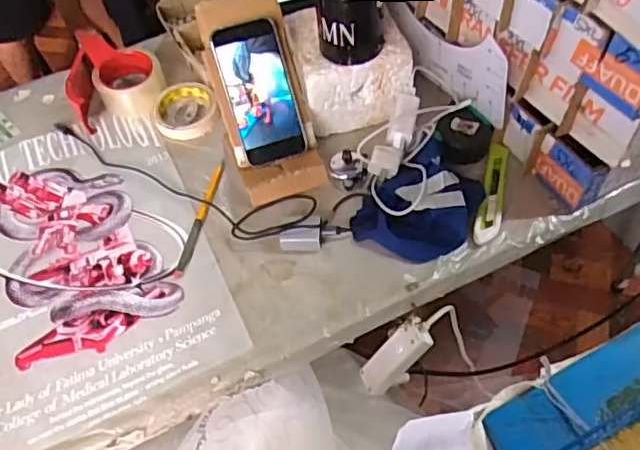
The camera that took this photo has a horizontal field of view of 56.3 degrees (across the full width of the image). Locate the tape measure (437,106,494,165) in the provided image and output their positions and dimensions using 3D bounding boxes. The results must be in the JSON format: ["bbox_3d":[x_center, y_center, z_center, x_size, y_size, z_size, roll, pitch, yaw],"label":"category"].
[{"bbox_3d":[0.187,-0.114,0.769,0.071,0.041,0.067,11,57,12],"label":"tape measure"}]

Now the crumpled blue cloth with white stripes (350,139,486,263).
[{"bbox_3d":[0.121,-0.034,0.715,0.129,0.048,0.143,21,59,18],"label":"crumpled blue cloth with white stripes"}]

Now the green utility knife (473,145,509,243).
[{"bbox_3d":[0.215,-0.044,0.735,0.030,0.014,0.158,12,57,13],"label":"green utility knife"}]

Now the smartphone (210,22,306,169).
[{"bbox_3d":[-0.072,-0.161,0.729,0.077,0.165,0.010,-17,12,-7],"label":"smartphone"}]

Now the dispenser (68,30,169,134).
[{"bbox_3d":[-0.295,-0.213,0.865,0.130,0.073,0.123,-10,55,-2],"label":"dispenser"}]

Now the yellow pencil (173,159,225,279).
[{"bbox_3d":[-0.150,-0.011,0.757,0.014,0.004,0.178,8,56,10],"label":"yellow pencil"}]

